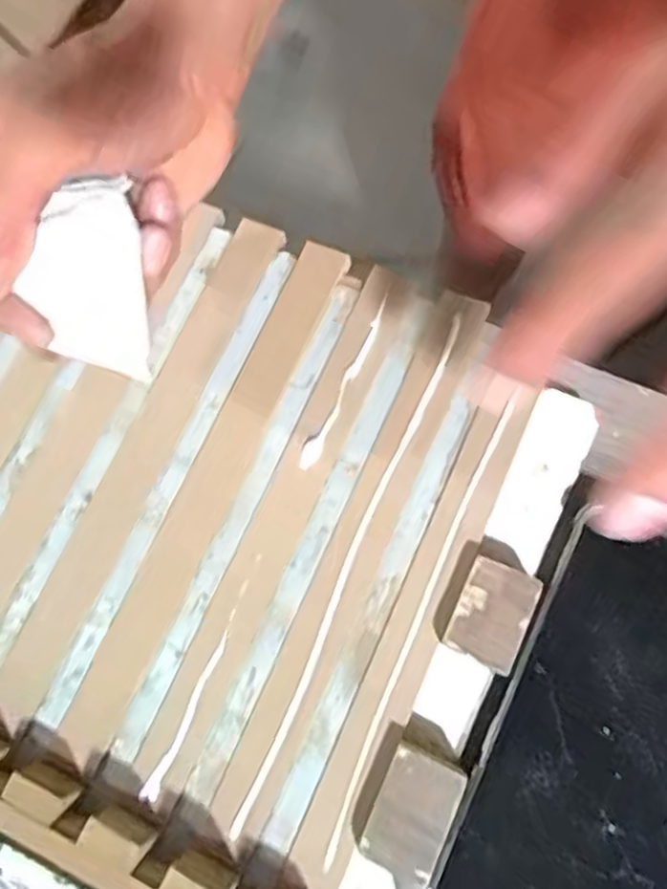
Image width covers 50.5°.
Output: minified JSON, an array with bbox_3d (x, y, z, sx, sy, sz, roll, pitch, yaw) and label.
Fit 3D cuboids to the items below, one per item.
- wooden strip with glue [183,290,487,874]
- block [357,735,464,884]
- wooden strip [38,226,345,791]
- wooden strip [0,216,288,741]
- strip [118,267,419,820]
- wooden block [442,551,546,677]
[{"bbox_3d":[0.007,0.040,0.268,0.022,0.013,0.226,23,77,11],"label":"wooden strip with glue"},{"bbox_3d":[0.027,0.125,0.240,0.025,0.009,0.039,24,77,11],"label":"block"},{"bbox_3d":[-0.052,0.018,0.285,0.022,0.004,0.229,23,78,12],"label":"wooden strip"},{"bbox_3d":[-0.079,0.003,0.288,0.023,0.011,0.227,23,77,11],"label":"wooden strip"},{"bbox_3d":[-0.021,0.029,0.279,0.021,0.004,0.223,23,78,12],"label":"strip"},{"bbox_3d":[0.057,0.061,0.256,0.025,0.012,0.035,24,77,12],"label":"wooden block"}]

